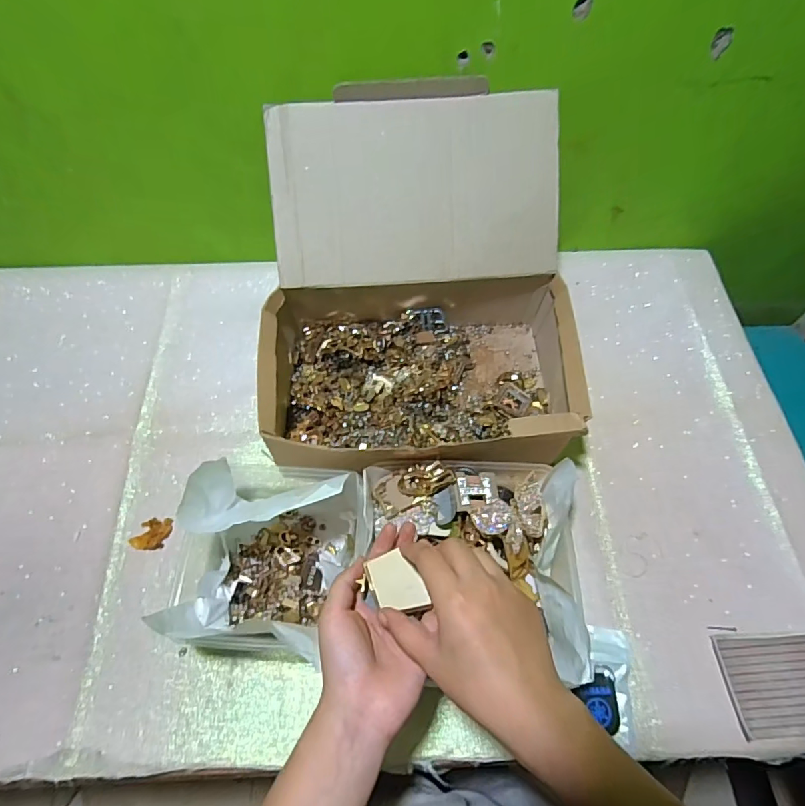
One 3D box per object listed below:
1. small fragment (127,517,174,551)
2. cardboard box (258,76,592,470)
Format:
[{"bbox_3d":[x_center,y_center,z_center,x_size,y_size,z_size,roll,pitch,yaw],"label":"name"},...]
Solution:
[{"bbox_3d":[-0.268,0.140,0.513,0.039,0.004,0.032,-4,62,-2],"label":"small fragment"},{"bbox_3d":[0.015,-0.119,0.531,0.334,0.221,0.349,-5,62,-2],"label":"cardboard box"}]

